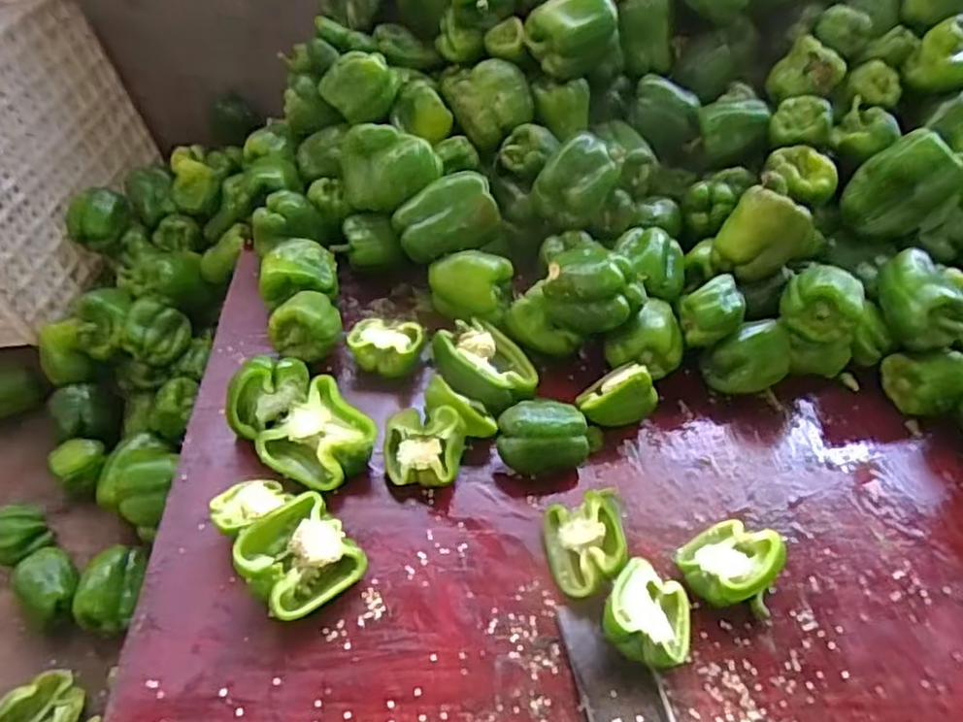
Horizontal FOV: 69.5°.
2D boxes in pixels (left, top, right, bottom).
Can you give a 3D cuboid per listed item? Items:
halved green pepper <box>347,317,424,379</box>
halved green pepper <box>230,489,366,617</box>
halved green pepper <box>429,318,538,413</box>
[{"bbox_3d":[-0.099,-0.014,0.730,0.079,0.043,0.068,12,46,4],"label":"halved green pepper"},{"bbox_3d":[-0.141,0.155,0.541,0.074,0.053,0.081,36,52,25],"label":"halved green pepper"},{"bbox_3d":[0.008,0.006,0.712,0.089,0.050,0.107,-32,58,-32],"label":"halved green pepper"}]

